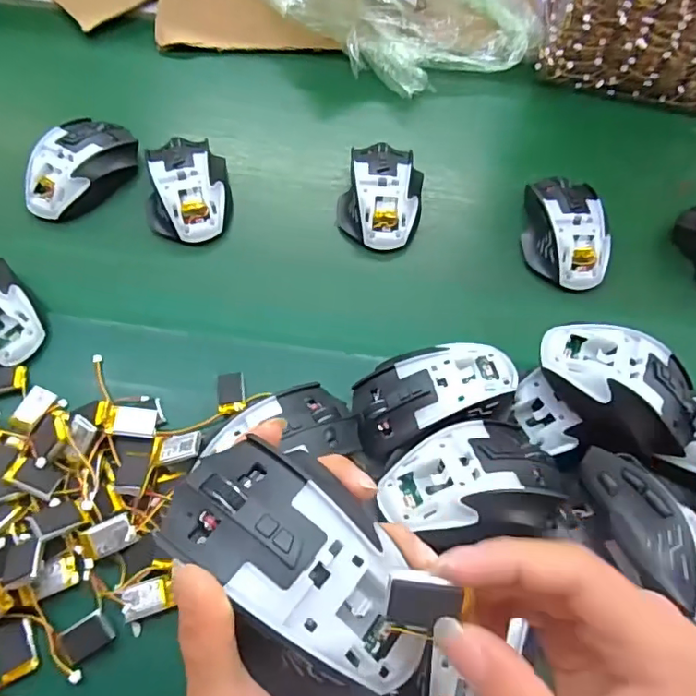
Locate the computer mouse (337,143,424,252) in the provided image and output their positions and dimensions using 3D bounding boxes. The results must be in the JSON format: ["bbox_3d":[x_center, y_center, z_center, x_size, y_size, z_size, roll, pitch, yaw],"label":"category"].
[{"bbox_3d":[0.031,-0.141,0.495,0.073,0.041,0.104,7,61,3],"label":"computer mouse"}]

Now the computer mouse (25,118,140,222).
[{"bbox_3d":[-0.248,-0.168,0.499,0.066,0.037,0.113,30,64,15],"label":"computer mouse"}]

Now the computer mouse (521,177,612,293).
[{"bbox_3d":[0.193,-0.103,0.482,0.066,0.043,0.107,-4,61,-4],"label":"computer mouse"}]

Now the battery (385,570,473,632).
[{"bbox_3d":[0.028,0.089,0.190,0.030,0.006,0.019,10,92,-3],"label":"battery"}]

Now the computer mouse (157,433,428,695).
[{"bbox_3d":[-0.019,0.085,0.213,0.065,0.031,0.114,-39,71,-20],"label":"computer mouse"}]

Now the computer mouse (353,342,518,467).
[{"bbox_3d":[0.061,0.032,0.379,0.110,0.039,0.065,-16,62,-10],"label":"computer mouse"}]

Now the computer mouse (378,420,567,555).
[{"bbox_3d":[0.078,0.081,0.330,0.119,0.036,0.071,-8,61,-5],"label":"computer mouse"}]

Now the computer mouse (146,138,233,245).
[{"bbox_3d":[-0.147,-0.145,0.491,0.077,0.038,0.100,-5,61,-4],"label":"computer mouse"}]

